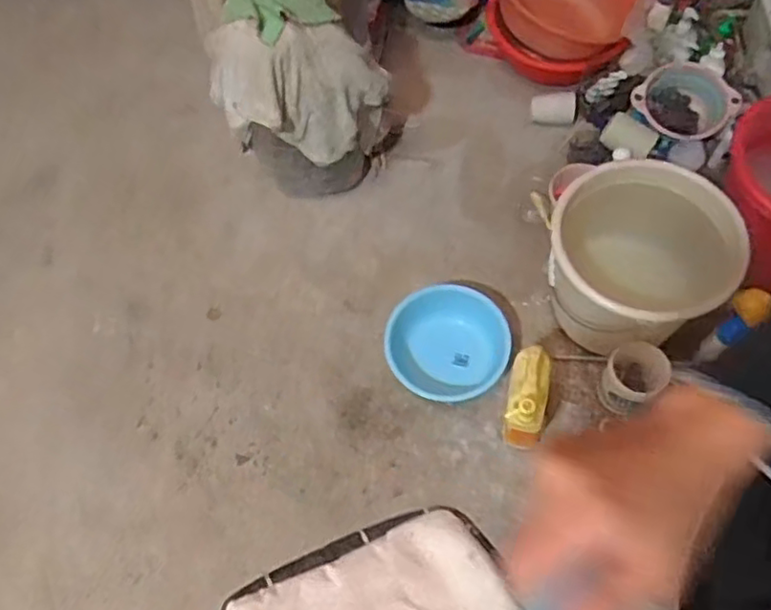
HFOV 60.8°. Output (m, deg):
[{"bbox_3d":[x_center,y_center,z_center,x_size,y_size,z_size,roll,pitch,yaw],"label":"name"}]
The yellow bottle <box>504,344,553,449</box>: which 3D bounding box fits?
[{"bbox_3d":[0.262,0.185,1.239,0.073,0.216,0.135,10,66,10],"label":"yellow bottle"}]

